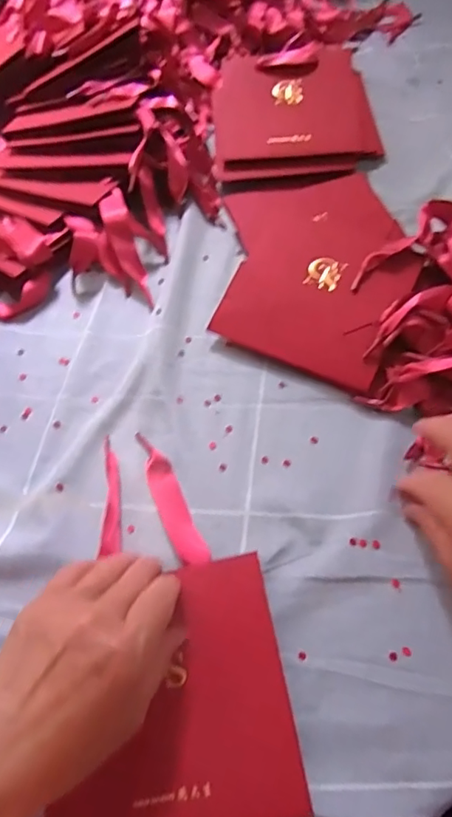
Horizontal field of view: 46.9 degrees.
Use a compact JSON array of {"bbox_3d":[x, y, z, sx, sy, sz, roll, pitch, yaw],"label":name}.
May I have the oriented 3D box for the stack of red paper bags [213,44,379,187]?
[{"bbox_3d":[0.069,-0.316,0.547,0.168,0.027,0.147,-7,77,-2],"label":"stack of red paper bags"}]

